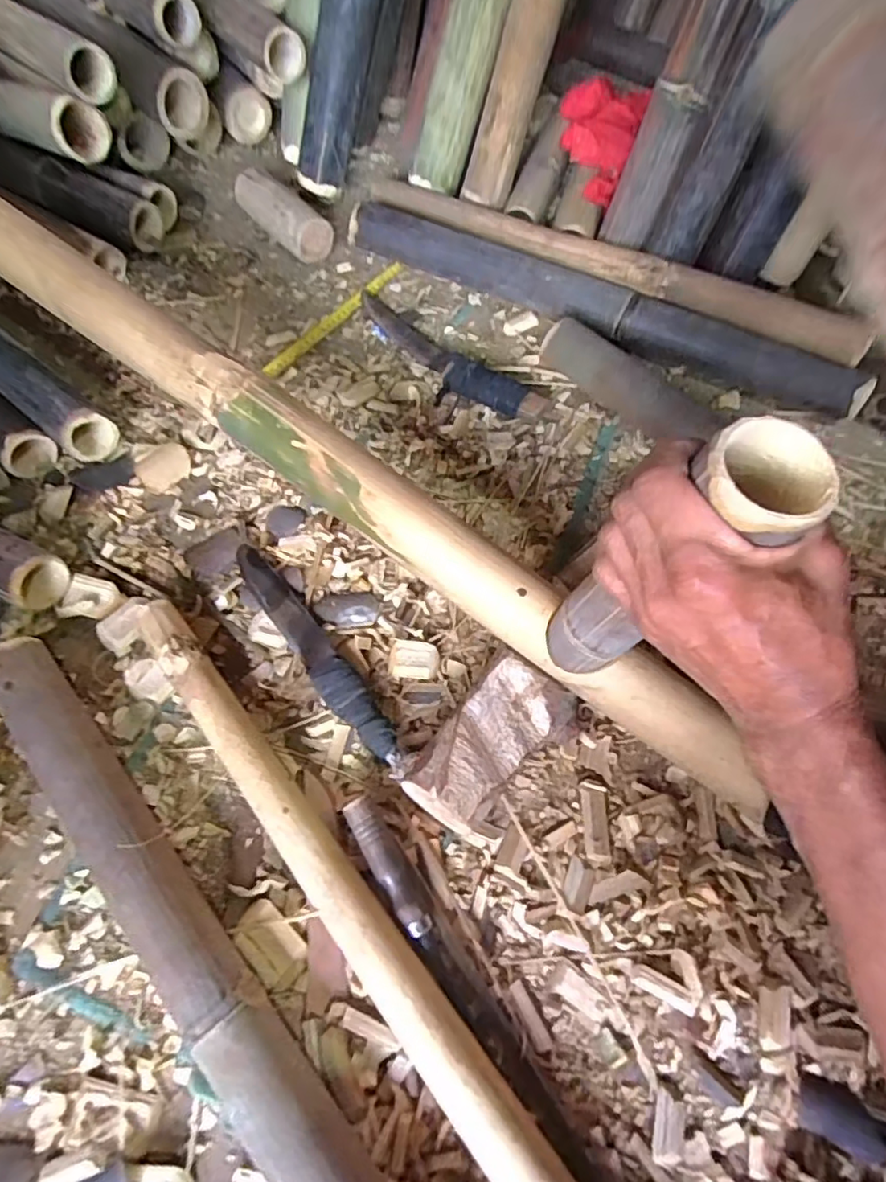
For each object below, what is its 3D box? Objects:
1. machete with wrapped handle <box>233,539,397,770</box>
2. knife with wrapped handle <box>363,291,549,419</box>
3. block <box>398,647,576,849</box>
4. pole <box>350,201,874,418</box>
[{"bbox_3d":[-0.122,0.052,0.560,0.035,0.023,0.259,-35,69,-16],"label":"machete with wrapped handle"},{"bbox_3d":[-0.006,-0.283,0.724,0.065,0.034,0.296,-40,71,-18],"label":"knife with wrapped handle"},{"bbox_3d":[0.042,0.132,0.500,0.084,0.058,0.145,35,69,15],"label":"block"},{"bbox_3d":[0.173,-0.352,0.730,0.653,0.050,0.064,29,67,13],"label":"pole"}]

